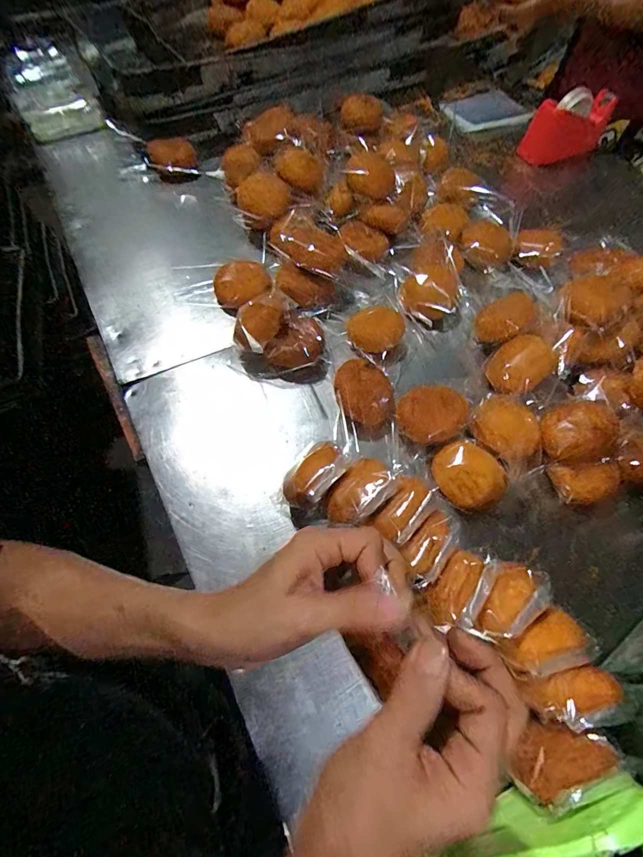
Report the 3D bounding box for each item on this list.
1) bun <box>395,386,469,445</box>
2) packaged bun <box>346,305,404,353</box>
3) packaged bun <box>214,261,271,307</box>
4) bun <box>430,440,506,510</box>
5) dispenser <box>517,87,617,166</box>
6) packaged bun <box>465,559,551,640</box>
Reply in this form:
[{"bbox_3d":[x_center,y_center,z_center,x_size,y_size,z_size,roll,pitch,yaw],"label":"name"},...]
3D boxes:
[{"bbox_3d":[0.147,-0.014,0.549,0.085,0.054,0.074,21,63,8],"label":"bun"},{"bbox_3d":[0.088,-0.151,0.623,0.097,0.036,0.068,-25,66,-15],"label":"packaged bun"},{"bbox_3d":[-0.129,-0.234,0.653,0.090,0.042,0.075,-10,63,-8],"label":"packaged bun"},{"bbox_3d":[0.190,0.059,0.517,0.077,0.041,0.092,-38,70,-20],"label":"bun"},{"bbox_3d":[0.562,-0.674,0.910,0.202,0.130,0.075,-24,66,-15],"label":"dispenser"},{"bbox_3d":[0.184,0.170,0.399,0.059,0.024,0.084,33,65,14],"label":"packaged bun"}]

